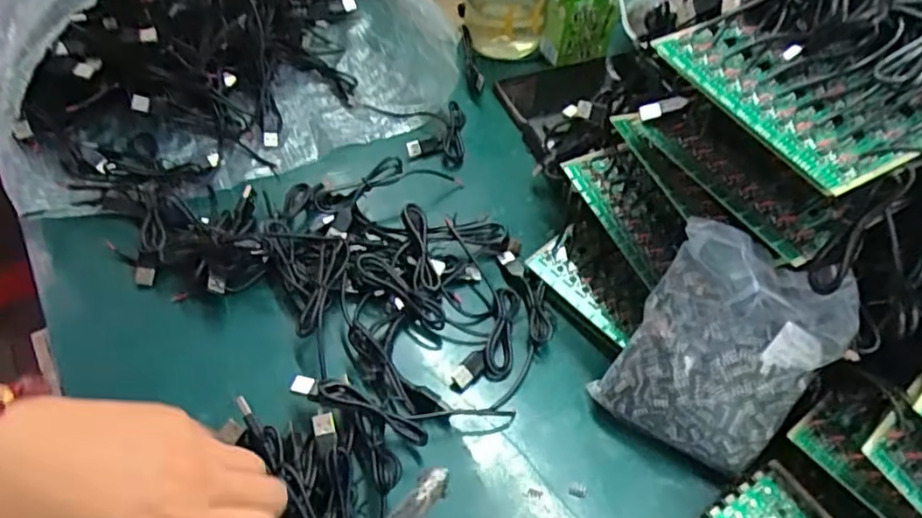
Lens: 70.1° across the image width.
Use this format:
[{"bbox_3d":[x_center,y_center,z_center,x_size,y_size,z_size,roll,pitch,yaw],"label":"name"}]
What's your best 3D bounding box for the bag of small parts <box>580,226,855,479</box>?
[{"bbox_3d":[0.162,0.061,0.415,0.108,0.150,0.029,30,18,14],"label":"bag of small parts"}]

